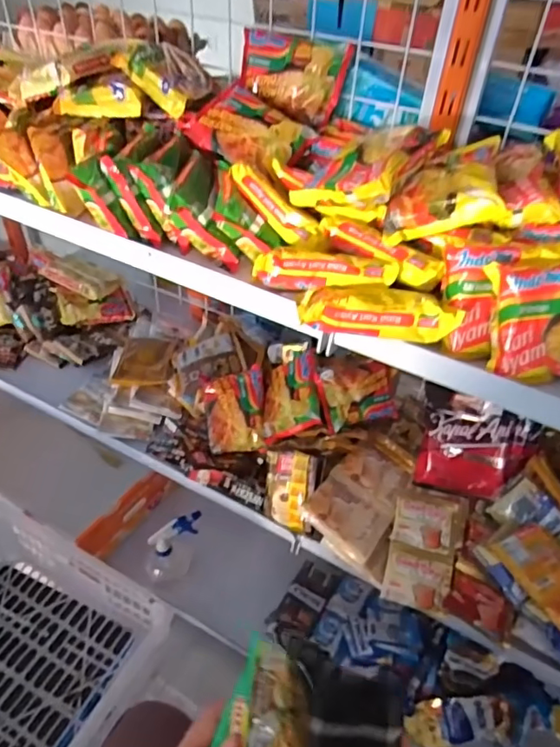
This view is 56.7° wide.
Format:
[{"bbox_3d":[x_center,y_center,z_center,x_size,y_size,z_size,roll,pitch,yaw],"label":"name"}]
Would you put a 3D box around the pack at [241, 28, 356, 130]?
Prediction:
[{"bbox_3d":[0.011,-0.380,0.660,0.137,0.094,0.025,24,16,9],"label":"pack"}]

